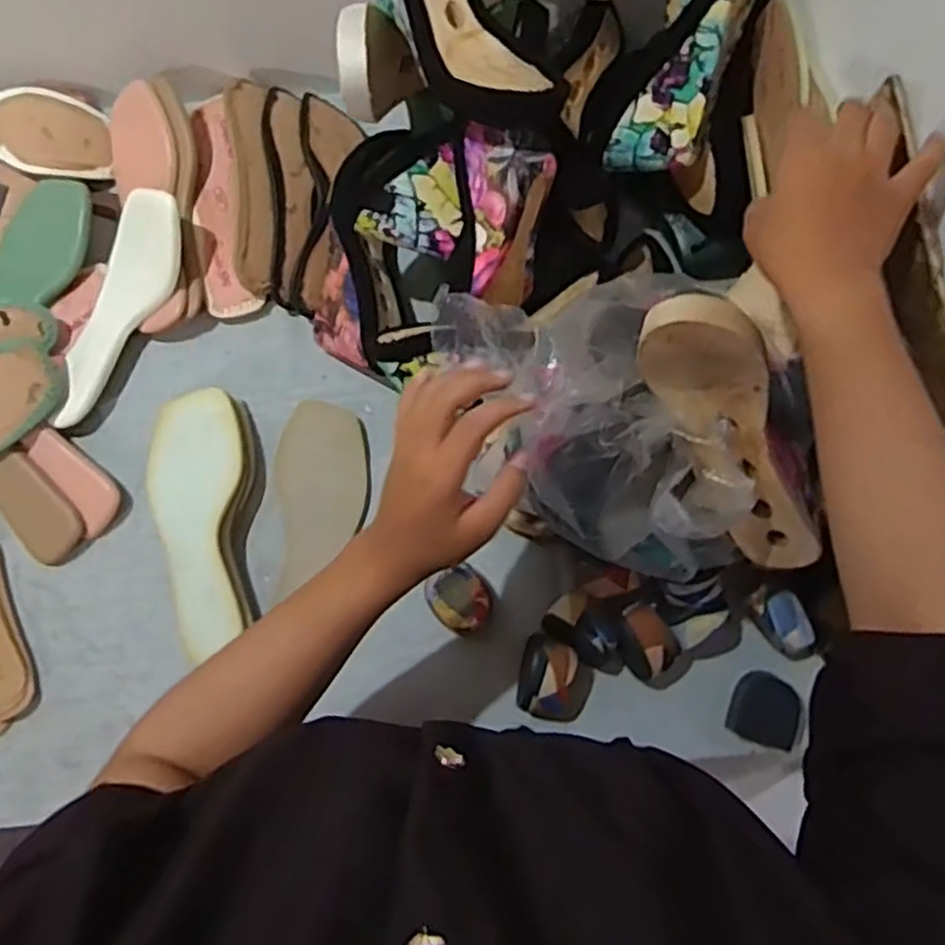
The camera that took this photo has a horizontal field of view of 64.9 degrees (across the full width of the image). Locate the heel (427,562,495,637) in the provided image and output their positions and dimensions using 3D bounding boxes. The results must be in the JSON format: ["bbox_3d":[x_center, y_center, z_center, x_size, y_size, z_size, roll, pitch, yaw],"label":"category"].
[{"bbox_3d":[-0.009,0.111,0.645,0.051,0.043,0.065,-29,79,-7],"label":"heel"}]

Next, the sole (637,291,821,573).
[{"bbox_3d":[0.172,-0.018,0.516,0.077,0.070,0.244,-38,117,-9],"label":"sole"}]

